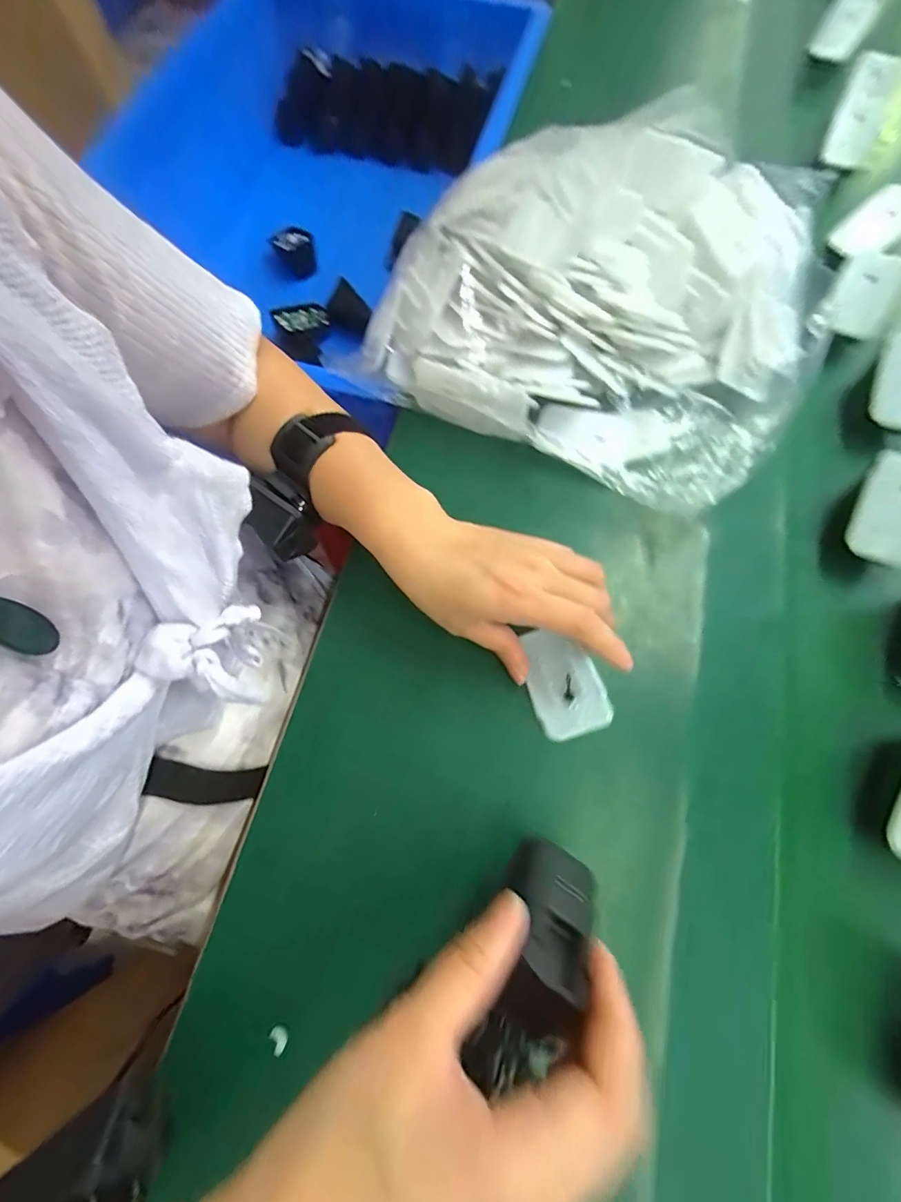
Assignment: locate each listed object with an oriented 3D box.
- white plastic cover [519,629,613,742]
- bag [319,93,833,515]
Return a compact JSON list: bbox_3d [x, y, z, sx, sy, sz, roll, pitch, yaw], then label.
[{"bbox_3d":[0.072,0.051,0.284,0.044,0.006,0.068,-16,71,-4],"label":"white plastic cover"},{"bbox_3d":[0.121,-0.245,0.348,0.306,0.098,0.298,27,74,10],"label":"bag"}]

